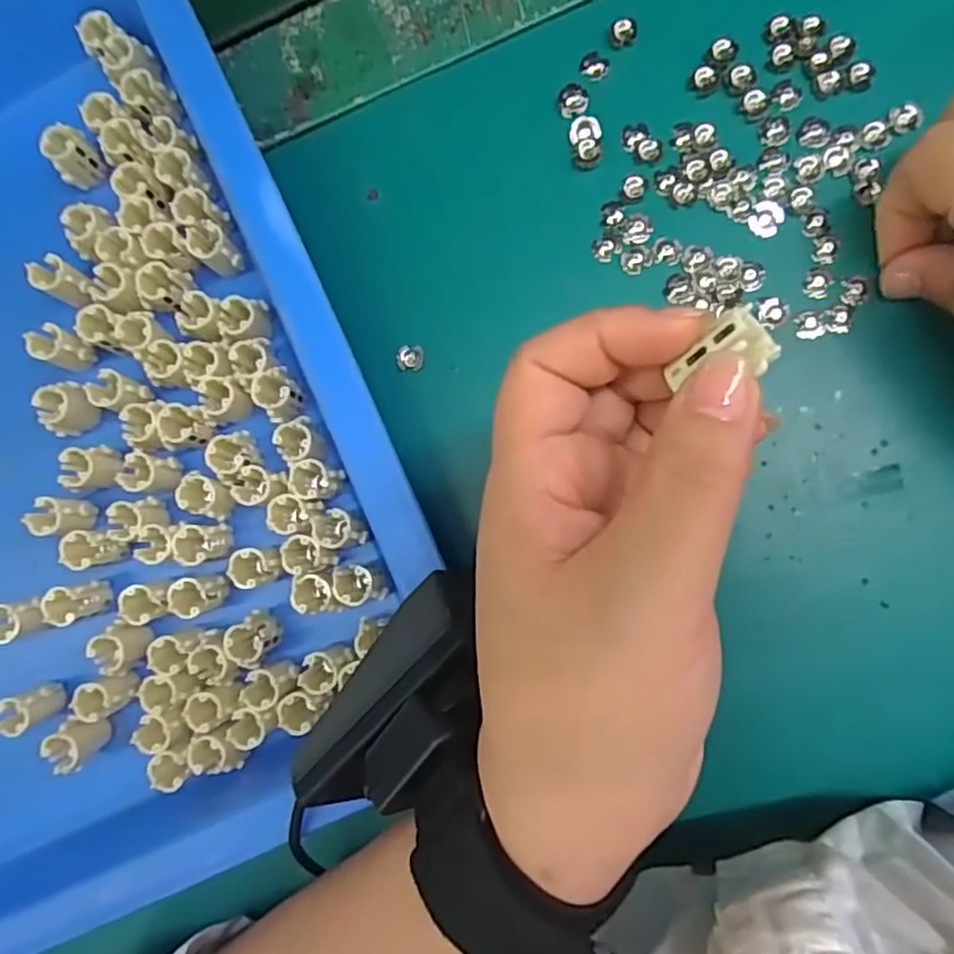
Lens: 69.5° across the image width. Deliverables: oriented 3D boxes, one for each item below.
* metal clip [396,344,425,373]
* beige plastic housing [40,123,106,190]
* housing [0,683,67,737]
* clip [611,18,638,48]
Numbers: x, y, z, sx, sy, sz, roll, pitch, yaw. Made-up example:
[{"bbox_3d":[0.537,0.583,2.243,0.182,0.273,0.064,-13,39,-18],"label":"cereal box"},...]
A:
[{"bbox_3d":[-0.026,-0.045,0.262,0.011,0.004,0.010,1,85,10],"label":"metal clip"},{"bbox_3d":[-0.159,-0.127,0.271,0.016,0.020,0.015,-1,85,10],"label":"beige plastic housing"},{"bbox_3d":[-0.165,0.086,0.256,0.013,0.022,0.013,-21,82,8],"label":"housing"},{"bbox_3d":[0.054,-0.165,0.253,0.009,0.004,0.010,0,85,10],"label":"clip"}]

